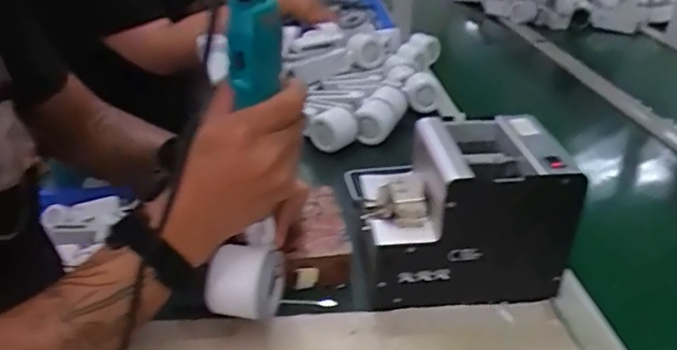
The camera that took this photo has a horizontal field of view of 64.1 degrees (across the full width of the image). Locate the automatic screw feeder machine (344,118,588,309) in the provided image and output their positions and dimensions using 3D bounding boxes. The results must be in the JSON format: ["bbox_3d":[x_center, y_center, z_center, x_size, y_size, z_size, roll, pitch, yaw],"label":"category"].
[{"bbox_3d":[0.118,0.036,0.541,0.188,0.147,0.127,-2,31,-5],"label":"automatic screw feeder machine"}]

